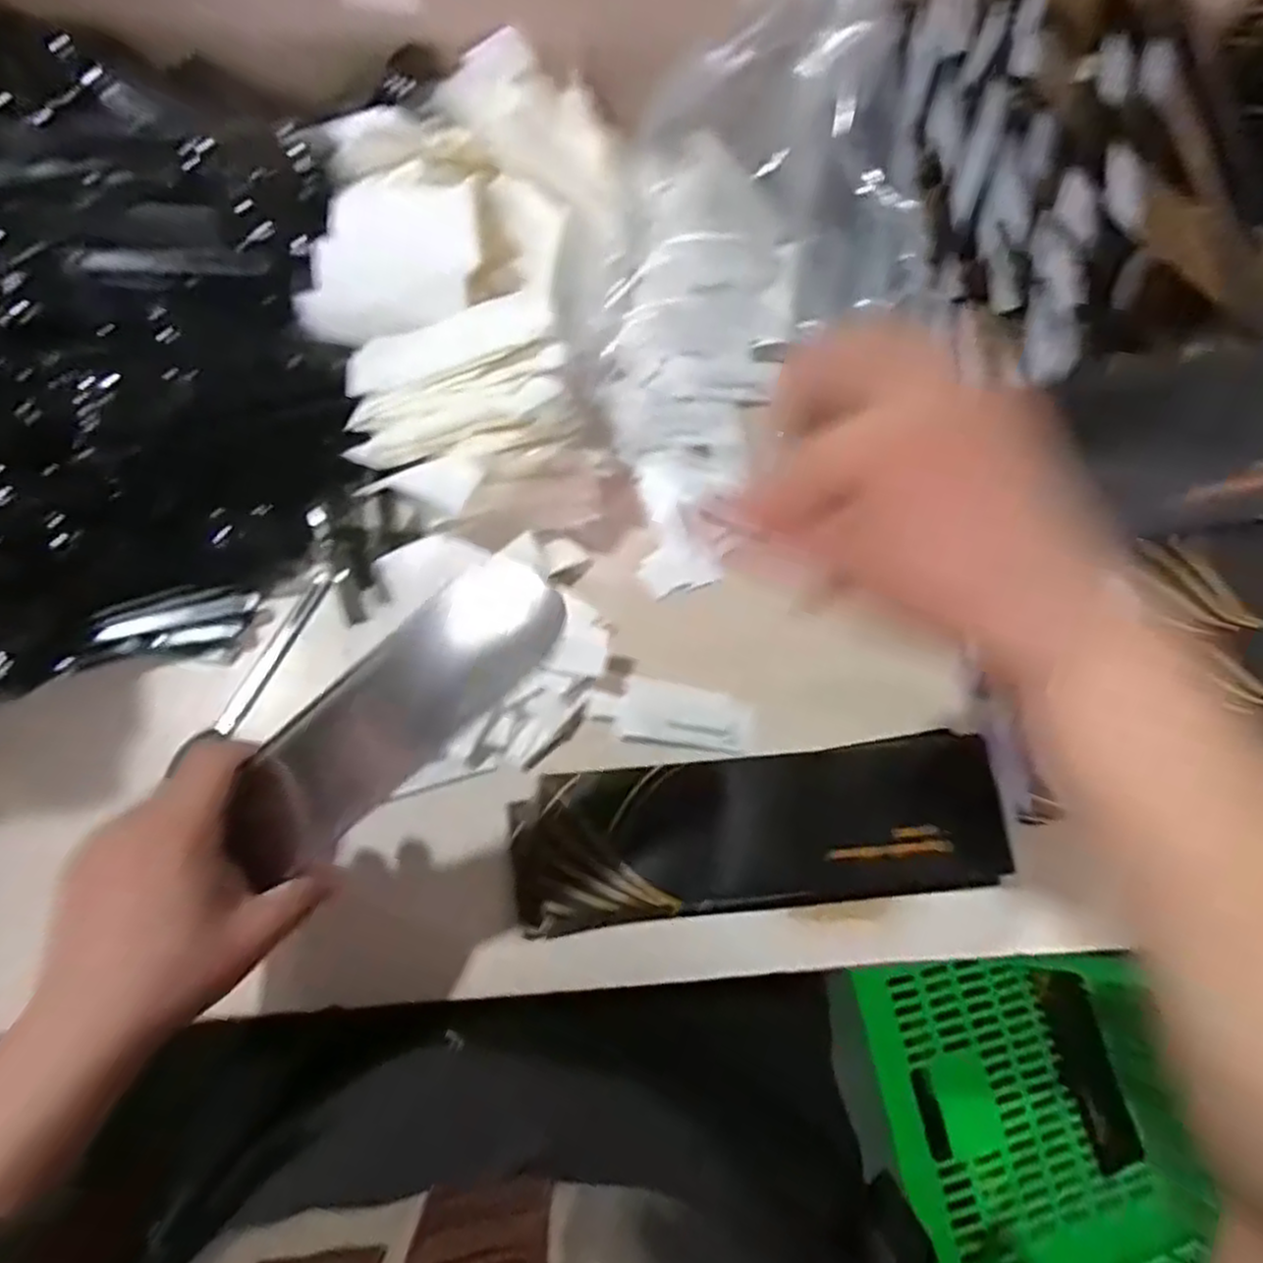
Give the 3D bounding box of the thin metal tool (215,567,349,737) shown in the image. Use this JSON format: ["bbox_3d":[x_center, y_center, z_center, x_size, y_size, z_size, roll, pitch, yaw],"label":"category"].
[{"bbox_3d":[-0.227,0.010,0.491,0.016,0.004,0.123,27,75,6],"label":"thin metal tool"}]

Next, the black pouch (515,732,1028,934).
[{"bbox_3d":[0.080,0.120,0.456,0.296,0.022,0.087,-5,73,-4],"label":"black pouch"}]

